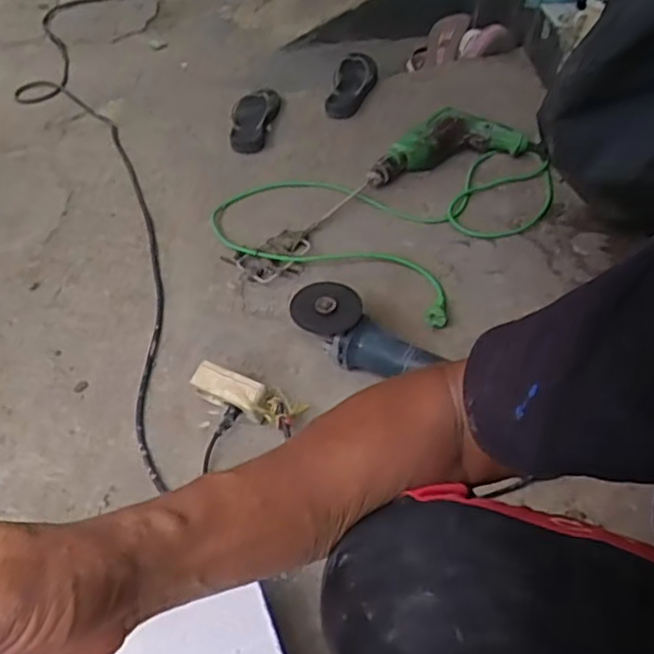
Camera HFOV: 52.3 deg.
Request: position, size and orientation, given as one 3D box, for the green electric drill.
[{"bbox_3d":[0.228,-0.346,1.264,0.329,0.080,0.107,-12,49,-7],"label":"green electric drill"}]

